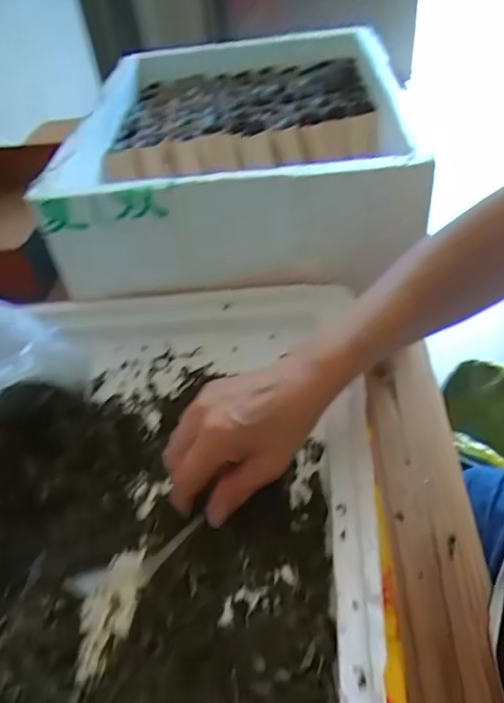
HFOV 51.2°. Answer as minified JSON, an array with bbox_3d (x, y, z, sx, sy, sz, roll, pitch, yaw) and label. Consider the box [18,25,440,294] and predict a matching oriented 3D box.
[{"bbox_3d":[-0.008,-0.259,0.677,0.380,0.147,0.505,-4,43,4],"label":"box"}]

